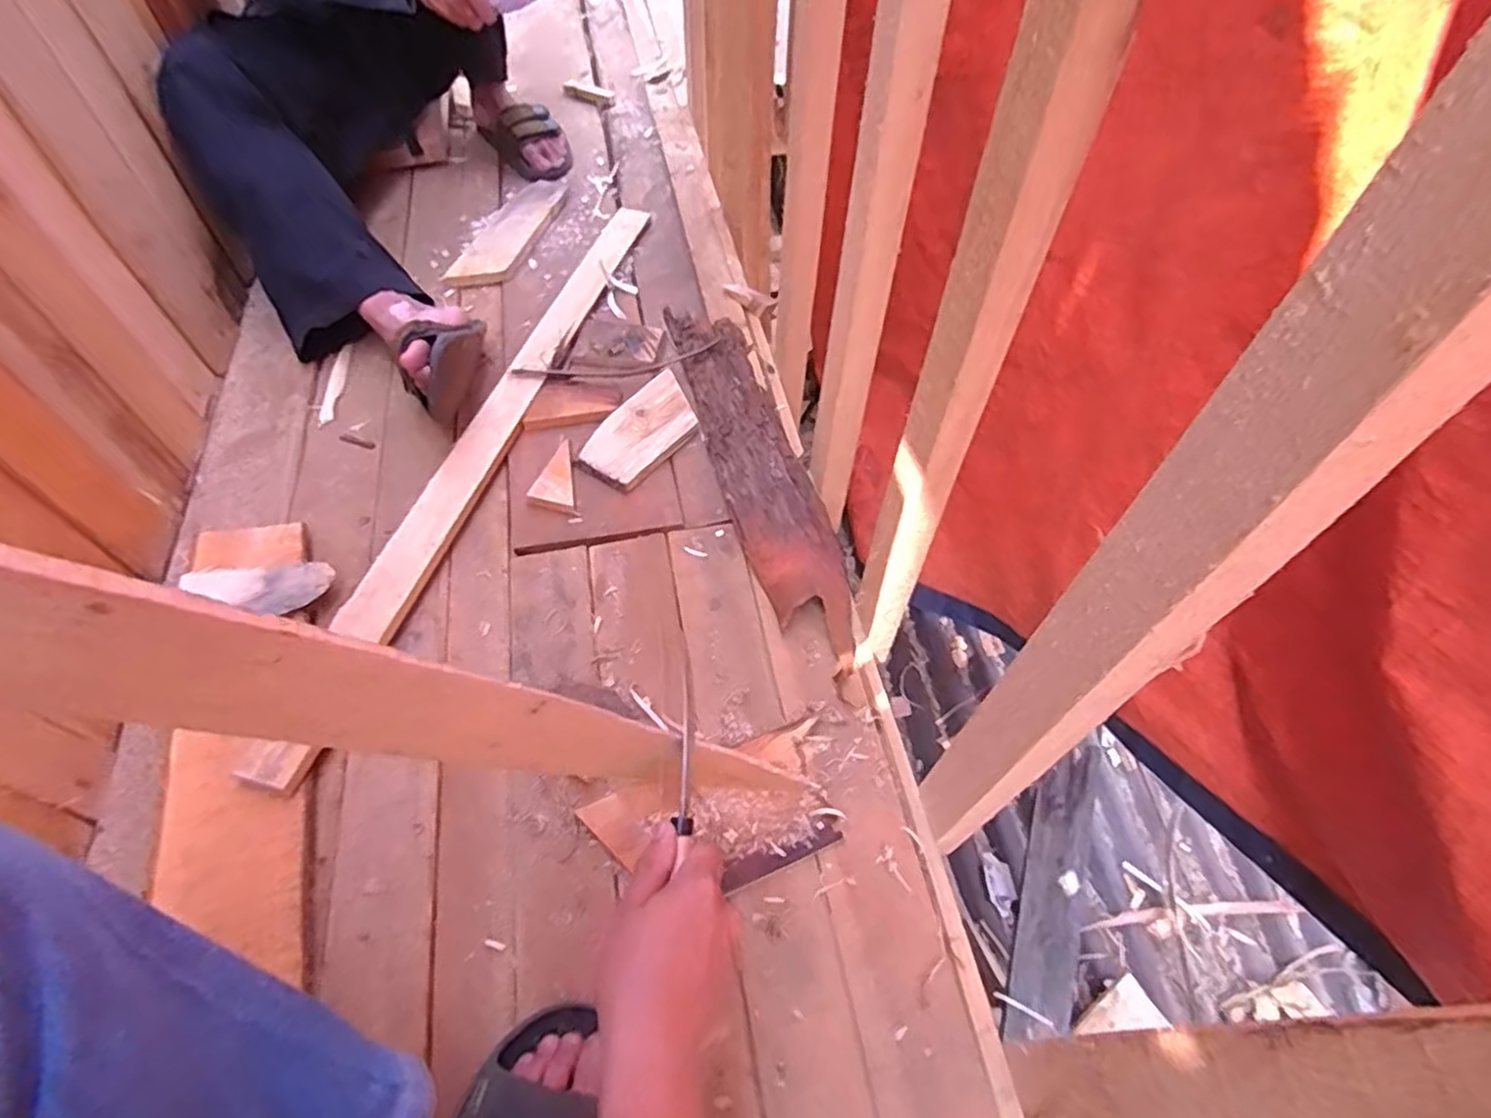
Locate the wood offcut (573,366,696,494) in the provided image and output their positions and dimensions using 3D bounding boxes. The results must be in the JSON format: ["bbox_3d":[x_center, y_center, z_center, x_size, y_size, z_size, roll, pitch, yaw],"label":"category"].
[{"bbox_3d":[-0.127,-0.157,0.903,0.095,0.021,0.172,34,63,20],"label":"wood offcut"}]

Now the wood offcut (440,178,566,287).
[{"bbox_3d":[-0.367,-0.515,1.140,0.093,0.020,0.271,15,59,9],"label":"wood offcut"}]

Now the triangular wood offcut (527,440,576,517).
[{"bbox_3d":[-0.232,-0.094,0.859,0.053,0.016,0.099,-9,58,-6],"label":"triangular wood offcut"}]

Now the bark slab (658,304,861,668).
[{"bbox_3d":[0.010,-0.129,0.876,0.104,0.039,0.569,-13,58,-8],"label":"bark slab"}]

